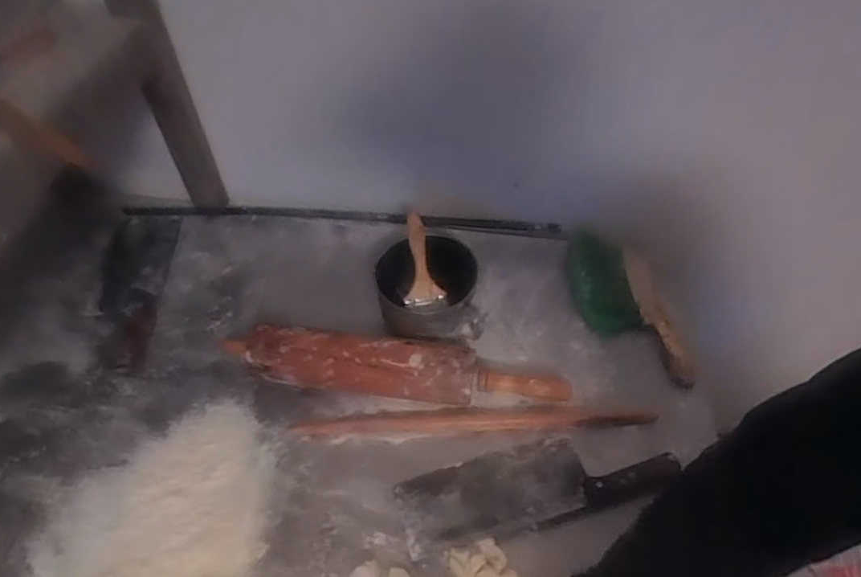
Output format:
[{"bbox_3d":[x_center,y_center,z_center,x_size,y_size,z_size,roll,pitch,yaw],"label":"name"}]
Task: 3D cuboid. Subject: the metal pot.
[{"bbox_3d":[-0.003,0.013,0.804,0.140,0.105,0.137,0,50,0],"label":"metal pot"}]

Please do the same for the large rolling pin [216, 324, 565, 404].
[{"bbox_3d":[-0.048,0.110,0.737,0.452,0.078,0.070,6,49,5],"label":"large rolling pin"}]

